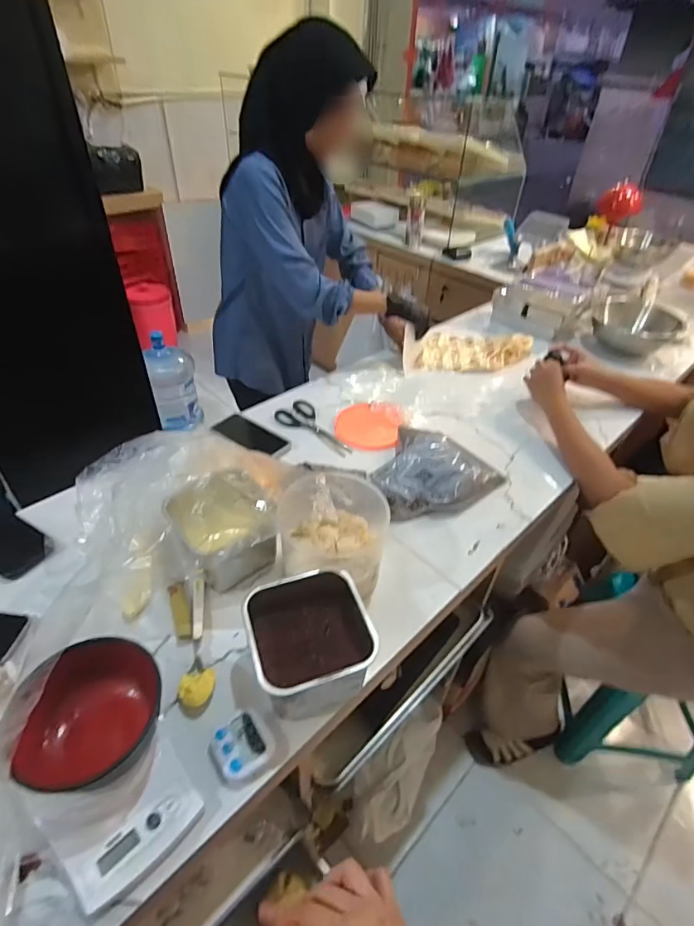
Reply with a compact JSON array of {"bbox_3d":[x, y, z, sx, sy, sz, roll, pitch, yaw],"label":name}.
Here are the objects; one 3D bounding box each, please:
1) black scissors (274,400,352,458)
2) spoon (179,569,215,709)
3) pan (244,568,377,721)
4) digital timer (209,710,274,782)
[{"bbox_3d":[-0.070,-0.068,0.987,0.083,0.016,0.205,-25,49,-28],"label":"black scissors"},{"bbox_3d":[-0.198,0.222,0.616,0.039,0.024,0.192,-7,42,-11],"label":"spoon"},{"bbox_3d":[-0.049,0.219,0.576,0.133,0.110,0.137,-12,43,-17],"label":"pan"},{"bbox_3d":[-0.118,0.318,0.524,0.063,0.017,0.060,34,50,31],"label":"digital timer"}]

